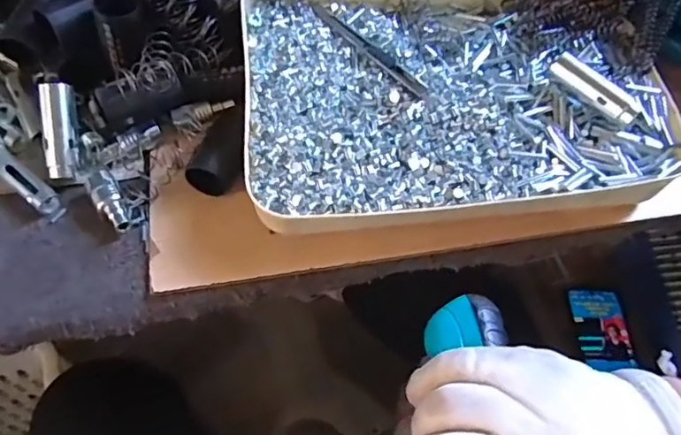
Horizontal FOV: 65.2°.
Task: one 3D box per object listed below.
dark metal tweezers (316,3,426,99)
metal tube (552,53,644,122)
[{"bbox_3d":[0.021,-0.137,0.420,0.013,0.009,0.132,-32,64,-22],"label":"dark metal tweezers"},{"bbox_3d":[0.188,-0.096,0.394,0.069,0.014,0.018,40,63,20],"label":"metal tube"}]

